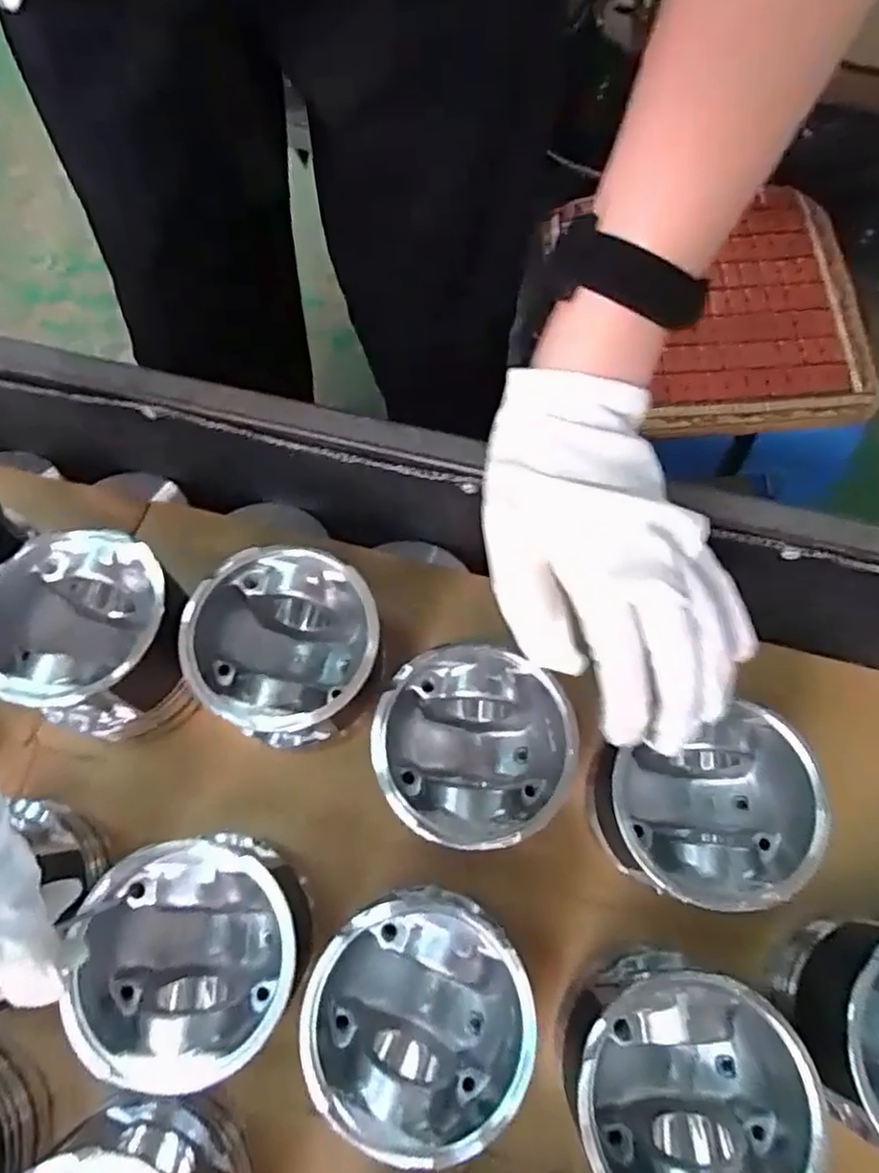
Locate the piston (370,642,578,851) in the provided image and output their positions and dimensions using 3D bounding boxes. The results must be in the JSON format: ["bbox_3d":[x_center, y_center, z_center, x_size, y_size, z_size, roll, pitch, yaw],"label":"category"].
[{"bbox_3d":[0.020,0.101,0.421,0.108,0.100,0.103,0,71,1],"label":"piston"}]

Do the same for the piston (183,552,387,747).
[{"bbox_3d":[-0.091,0.039,0.425,0.105,0.079,0.110,-39,75,-11],"label":"piston"}]

